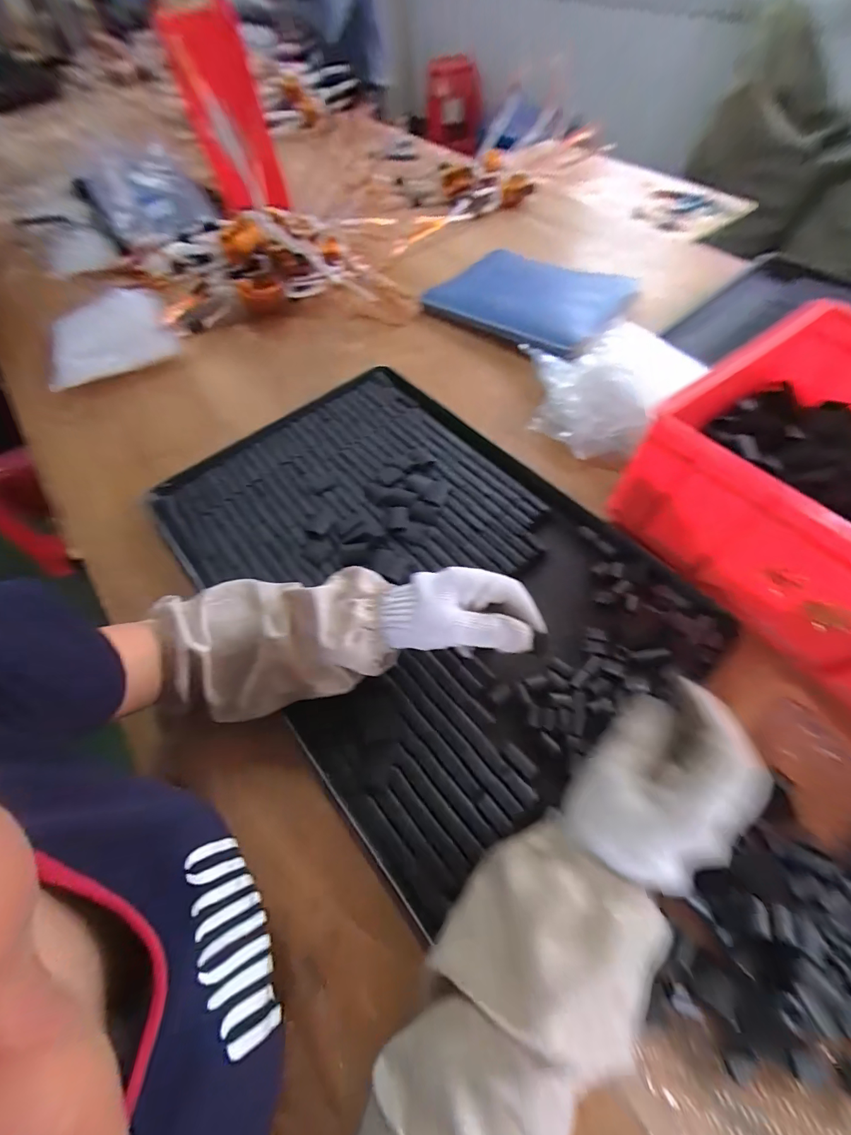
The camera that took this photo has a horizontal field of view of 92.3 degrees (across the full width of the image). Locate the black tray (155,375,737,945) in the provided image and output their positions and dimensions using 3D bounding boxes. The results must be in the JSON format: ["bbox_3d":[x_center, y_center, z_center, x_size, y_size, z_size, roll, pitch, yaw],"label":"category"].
[{"bbox_3d":[-0.029,-0.019,0.471,0.390,0.034,0.561,-36,65,-21],"label":"black tray"}]

